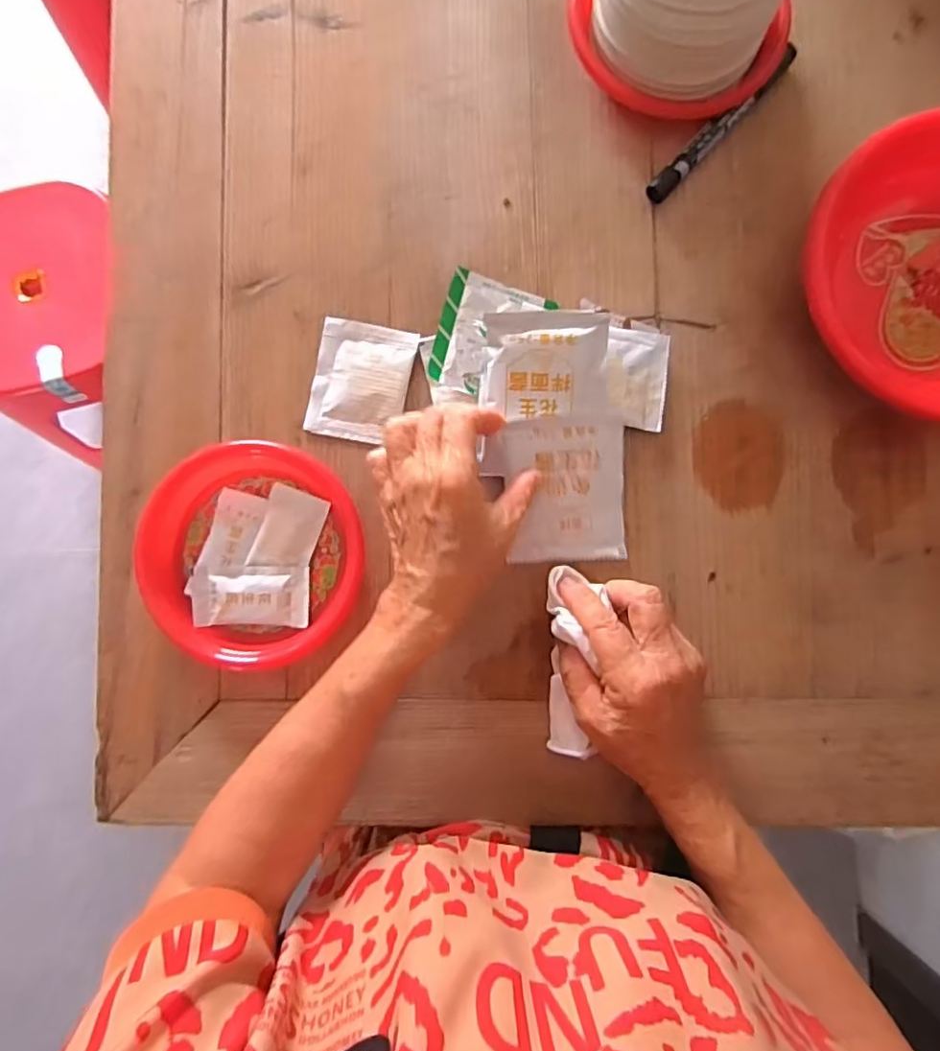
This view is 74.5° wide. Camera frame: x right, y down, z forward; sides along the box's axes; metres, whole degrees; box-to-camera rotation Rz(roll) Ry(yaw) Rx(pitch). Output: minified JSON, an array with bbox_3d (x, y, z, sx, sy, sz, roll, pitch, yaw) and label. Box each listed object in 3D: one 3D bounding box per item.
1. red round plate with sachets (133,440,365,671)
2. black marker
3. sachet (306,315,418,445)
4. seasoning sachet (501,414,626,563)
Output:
[{"bbox_3d":[-0.143,0.018,0.403,0.141,0.026,0.140,0,86,2],"label":"red round plate with sachets"},{"bbox_3d":[0.170,-0.271,0.416,0.013,0.016,0.139,43,89,4],"label":"black marker"},{"bbox_3d":[-0.073,-0.097,0.417,0.063,0.004,0.078,12,87,3],"label":"sachet"},{"bbox_3d":[0.062,-0.023,0.402,0.076,0.008,0.092,-3,99,-4],"label":"seasoning sachet"}]

